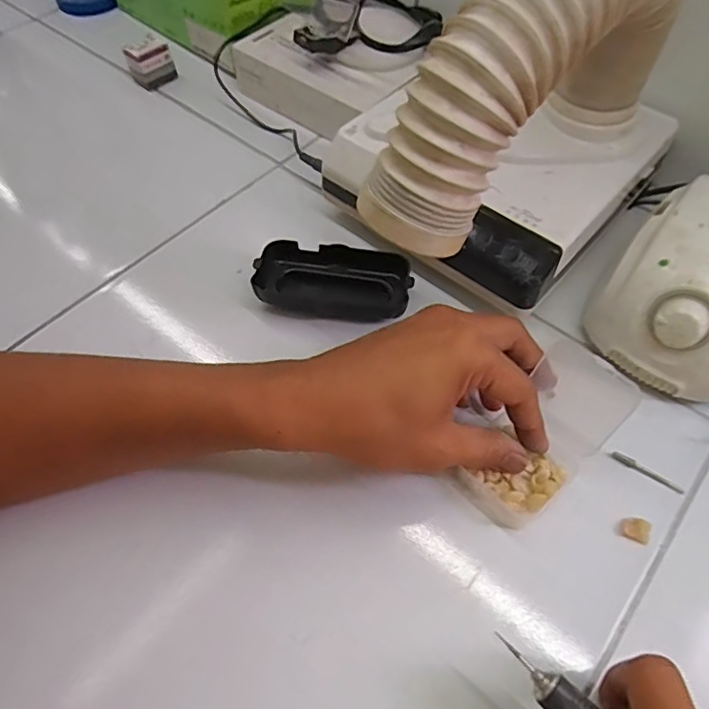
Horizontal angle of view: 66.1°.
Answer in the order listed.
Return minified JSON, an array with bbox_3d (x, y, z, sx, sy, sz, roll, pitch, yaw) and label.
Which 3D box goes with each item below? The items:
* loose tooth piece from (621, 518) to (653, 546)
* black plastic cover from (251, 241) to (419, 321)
[{"bbox_3d":[0.160,0.099,0.309,0.015,0.007,0.015,1,56,-1],"label":"loose tooth piece"},{"bbox_3d":[-0.015,-0.052,0.398,0.107,0.032,0.051,5,56,2],"label":"black plastic cover"}]

